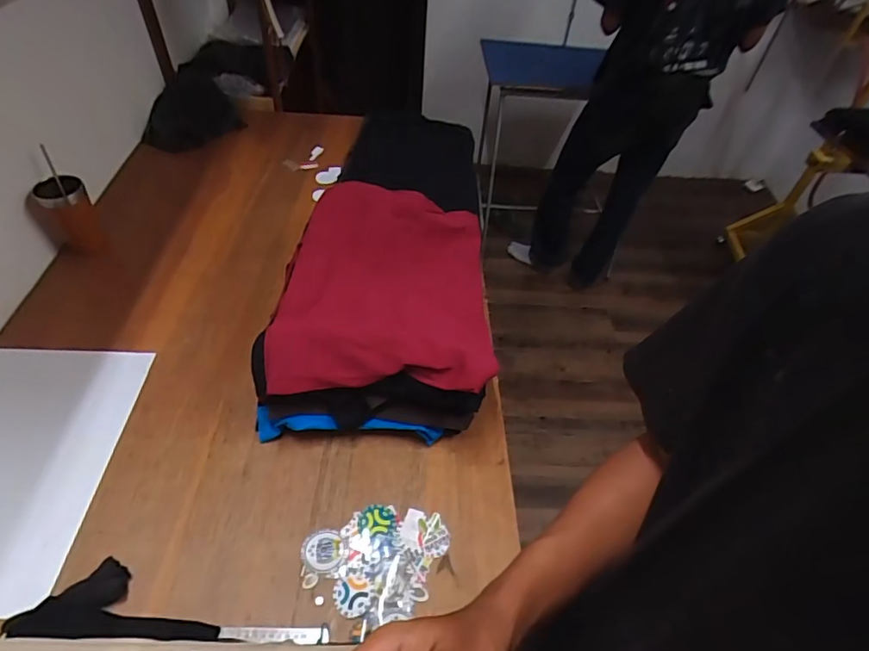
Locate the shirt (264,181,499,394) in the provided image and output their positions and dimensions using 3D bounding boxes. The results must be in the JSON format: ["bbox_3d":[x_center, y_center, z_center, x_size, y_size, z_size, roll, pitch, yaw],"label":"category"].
[{"bbox_3d":[-0.074,-0.082,0.888,0.344,0.072,0.477,9,44,-7],"label":"shirt"}]

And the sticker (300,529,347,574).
[{"bbox_3d":[-0.153,0.311,0.697,0.058,0.010,0.057,4,48,-4],"label":"sticker"}]

